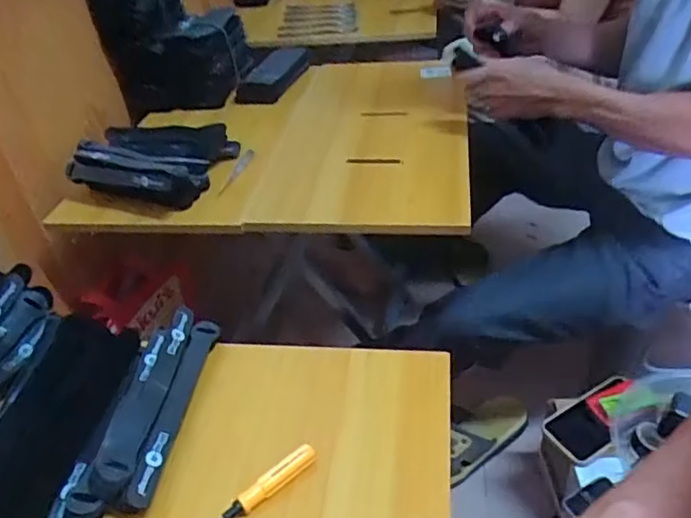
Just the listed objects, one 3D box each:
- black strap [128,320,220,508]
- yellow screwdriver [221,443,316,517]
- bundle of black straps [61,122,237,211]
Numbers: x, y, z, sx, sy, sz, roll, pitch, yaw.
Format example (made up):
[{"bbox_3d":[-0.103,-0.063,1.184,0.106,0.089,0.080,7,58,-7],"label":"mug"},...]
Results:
[{"bbox_3d":[-0.153,0.129,0.511,0.027,0.030,0.191,1,38,9],"label":"black strap"},{"bbox_3d":[-0.076,0.184,0.435,0.125,0.016,0.014,-29,43,-27],"label":"yellow screwdriver"},{"bbox_3d":[-0.292,-0.140,0.847,0.198,0.058,0.179,7,39,15],"label":"bundle of black straps"}]

